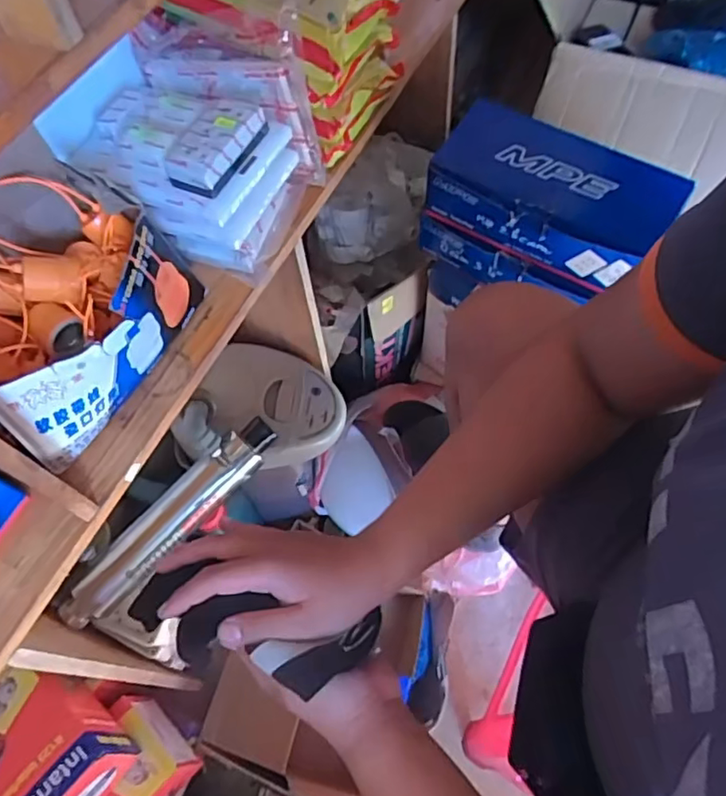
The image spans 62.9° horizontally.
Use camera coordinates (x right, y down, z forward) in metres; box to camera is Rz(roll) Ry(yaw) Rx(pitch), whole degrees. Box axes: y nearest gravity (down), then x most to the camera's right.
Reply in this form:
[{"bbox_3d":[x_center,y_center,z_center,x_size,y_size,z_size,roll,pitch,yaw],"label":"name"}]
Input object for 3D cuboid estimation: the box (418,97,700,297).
[{"bbox_3d":[0.236,-0.258,0.745,0.277,0.091,0.149,28,67,18],"label":"box"}]

